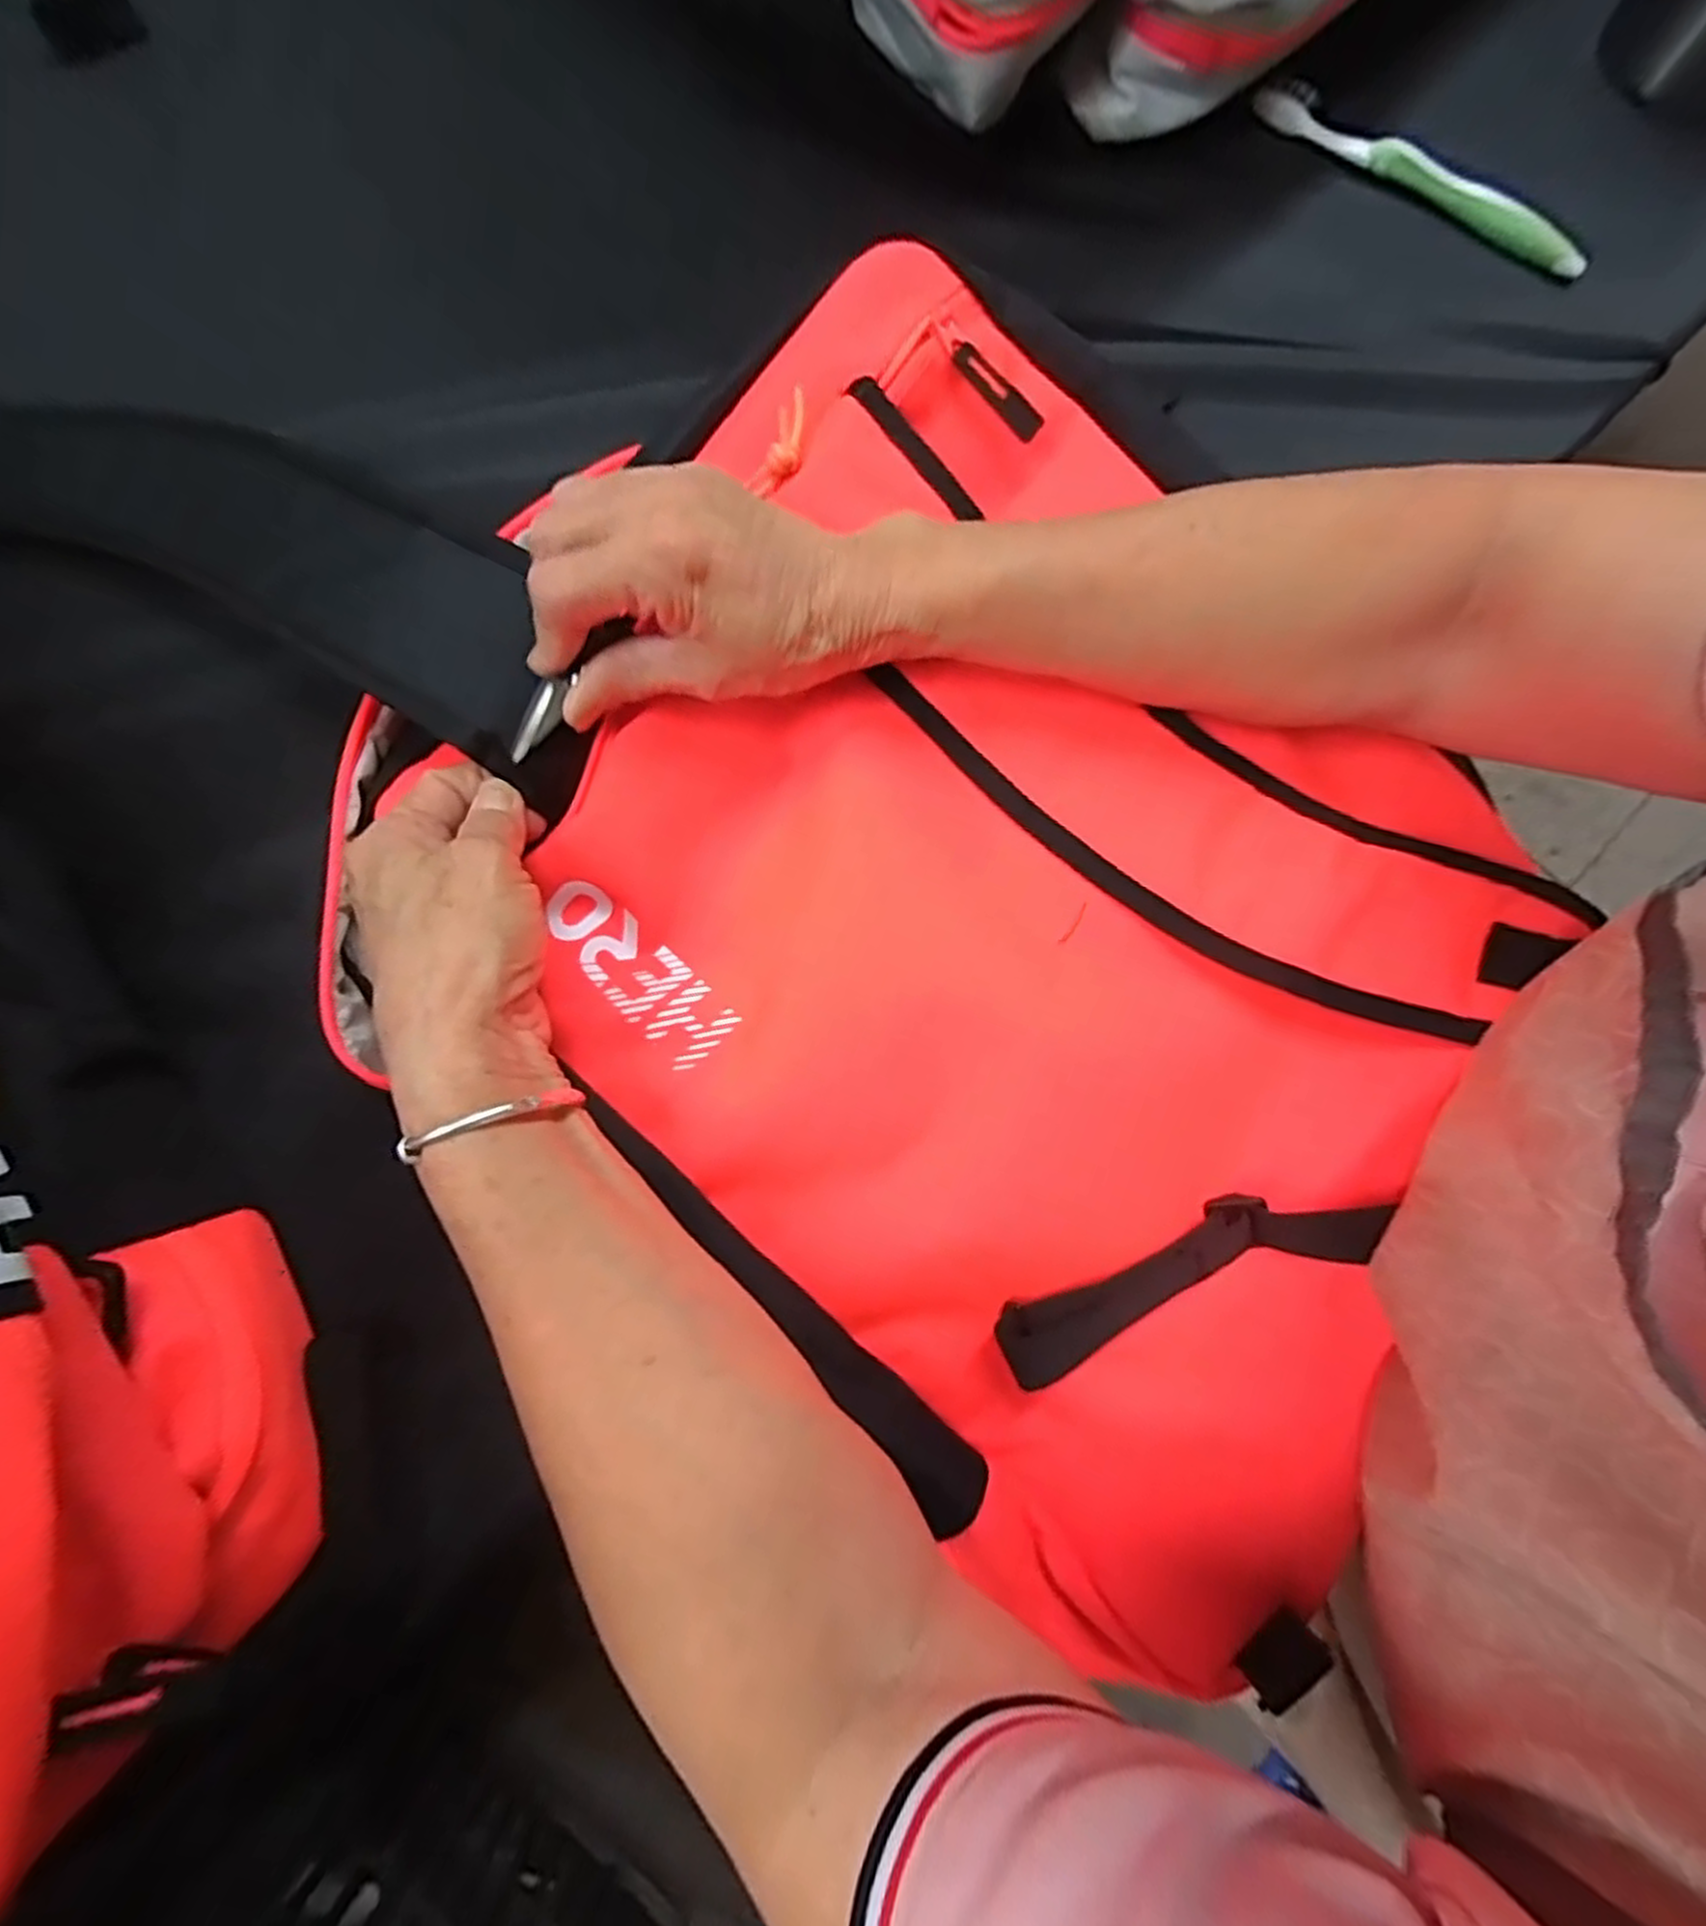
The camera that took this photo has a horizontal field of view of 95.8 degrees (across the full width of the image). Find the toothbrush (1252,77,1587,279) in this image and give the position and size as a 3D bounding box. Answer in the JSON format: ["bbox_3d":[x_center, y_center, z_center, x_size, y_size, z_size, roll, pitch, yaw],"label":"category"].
[{"bbox_3d":[0.291,-0.405,0.395,0.183,0.015,0.014,36,82,6],"label":"toothbrush"}]

